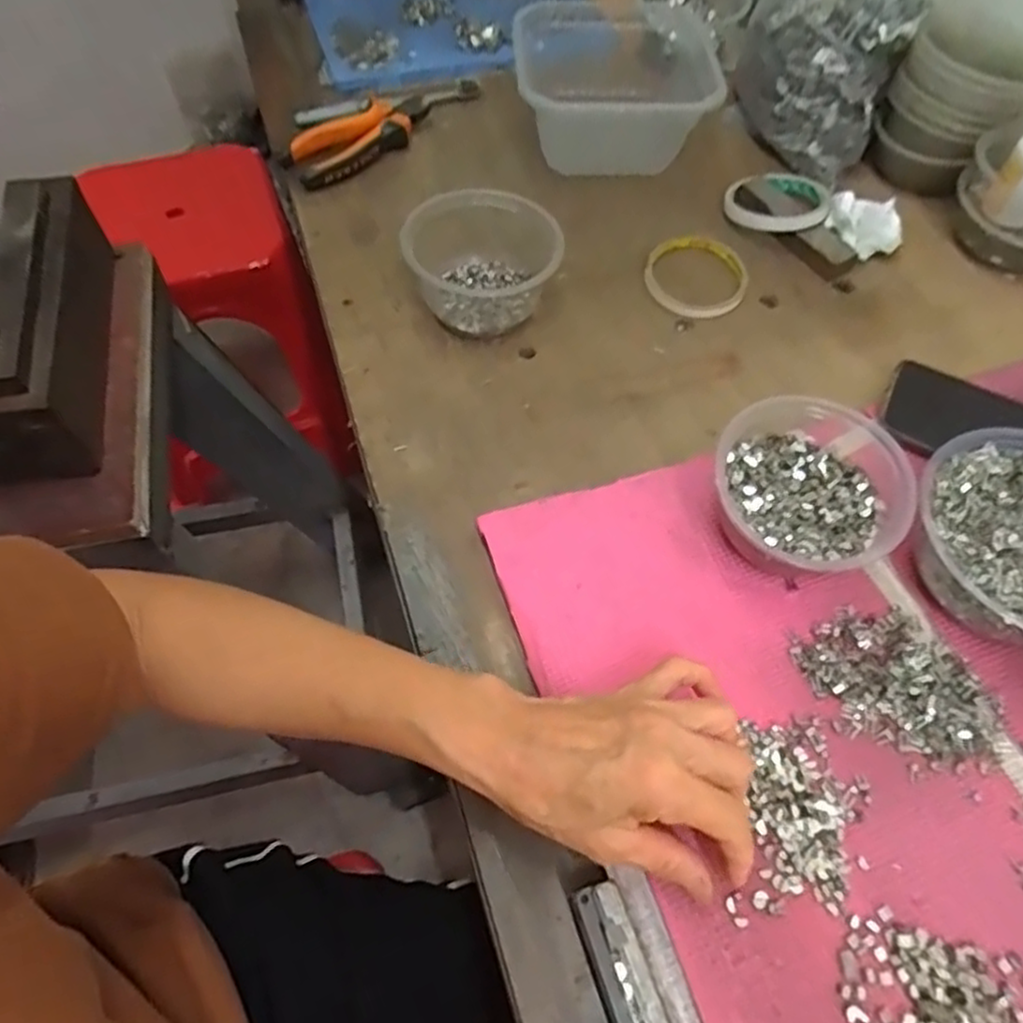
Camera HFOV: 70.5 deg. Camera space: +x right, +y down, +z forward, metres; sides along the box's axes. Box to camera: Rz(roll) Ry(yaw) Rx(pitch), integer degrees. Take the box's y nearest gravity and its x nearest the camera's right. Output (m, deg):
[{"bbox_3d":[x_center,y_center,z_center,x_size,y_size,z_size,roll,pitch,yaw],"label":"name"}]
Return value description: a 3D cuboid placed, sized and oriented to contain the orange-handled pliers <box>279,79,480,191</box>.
[{"bbox_3d":[-0.110,-0.360,0.671,0.219,0.028,0.055,-39,67,-20],"label":"orange-handled pliers"}]

